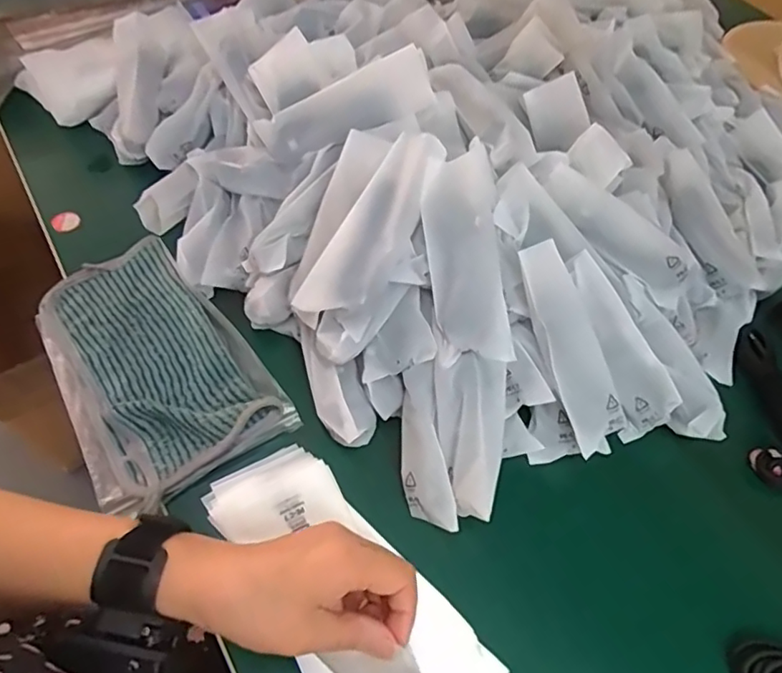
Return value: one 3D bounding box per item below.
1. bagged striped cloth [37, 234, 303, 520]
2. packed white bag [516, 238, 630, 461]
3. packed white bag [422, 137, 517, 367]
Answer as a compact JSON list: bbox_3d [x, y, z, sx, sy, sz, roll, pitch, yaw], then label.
[{"bbox_3d":[-0.192,0.017,0.443,0.140,0.018,0.222,-30,64,-21],"label":"bagged striped cloth"},{"bbox_3d":[0.134,0.007,0.413,0.035,0.020,0.153,-18,89,-15],"label":"packed white bag"},{"bbox_3d":[0.056,-0.061,0.415,0.056,0.020,0.157,-4,88,-7],"label":"packed white bag"}]

